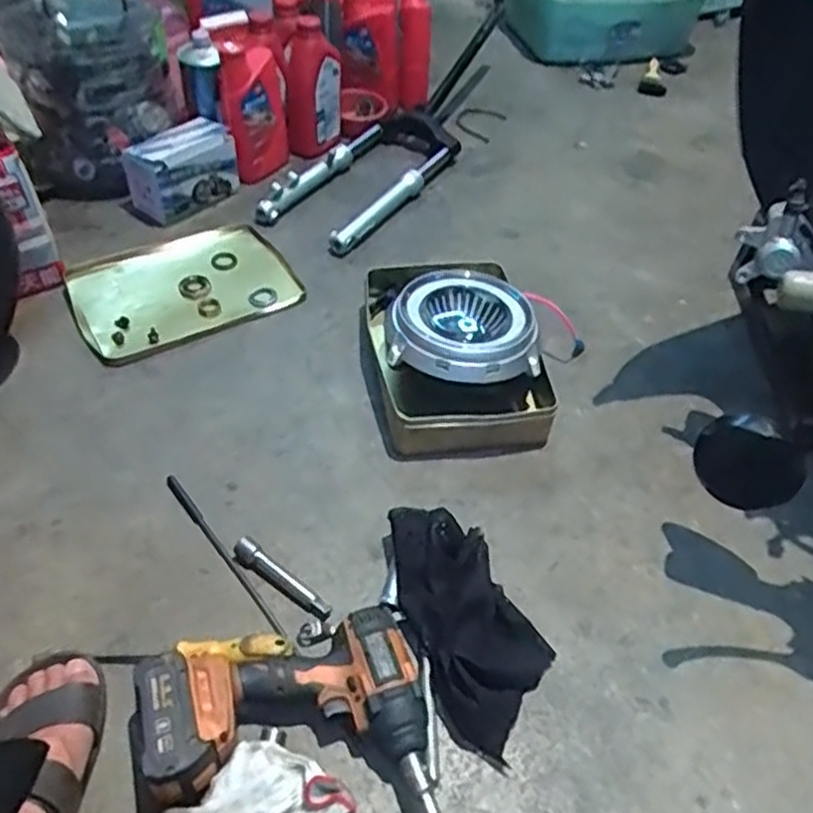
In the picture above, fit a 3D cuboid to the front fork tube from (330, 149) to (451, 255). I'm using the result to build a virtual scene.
[{"bbox_3d":[-0.012,-0.357,1.227,0.037,0.039,0.371,27,51,18],"label":"front fork tube"}]

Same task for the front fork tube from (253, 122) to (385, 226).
[{"bbox_3d":[-0.142,-0.410,1.241,0.034,0.044,0.351,25,50,17],"label":"front fork tube"}]

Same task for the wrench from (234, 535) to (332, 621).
[{"bbox_3d":[-0.131,0.180,0.760,0.123,0.018,0.023,32,52,22],"label":"wrench"}]

